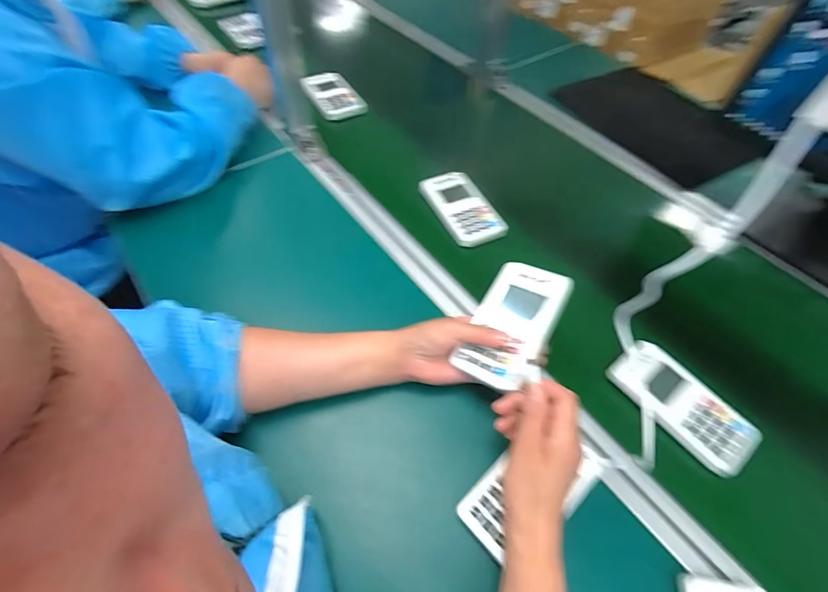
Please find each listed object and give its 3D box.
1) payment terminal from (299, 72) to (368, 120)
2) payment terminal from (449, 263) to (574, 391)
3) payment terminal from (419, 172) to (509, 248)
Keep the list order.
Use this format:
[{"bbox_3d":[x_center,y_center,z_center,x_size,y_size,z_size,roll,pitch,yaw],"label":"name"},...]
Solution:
[{"bbox_3d":[-0.156,-0.391,0.786,0.084,0.020,0.125,-30,68,-19],"label":"payment terminal"},{"bbox_3d":[0.105,0.032,0.433,0.074,0.021,0.138,24,72,30],"label":"payment terminal"},{"bbox_3d":[0.074,-0.137,0.621,0.084,0.015,0.142,-19,57,-14],"label":"payment terminal"}]

